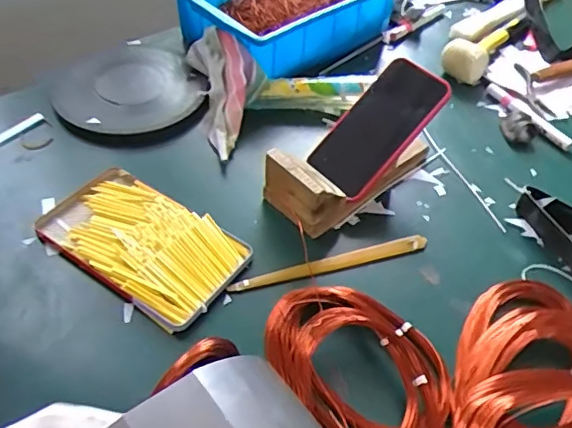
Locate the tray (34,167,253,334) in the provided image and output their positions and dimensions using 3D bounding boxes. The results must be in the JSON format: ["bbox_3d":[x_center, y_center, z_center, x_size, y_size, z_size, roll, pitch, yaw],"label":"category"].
[{"bbox_3d":[-0.143,0.027,0.556,0.191,0.019,0.113,28,52,20],"label":"tray"}]

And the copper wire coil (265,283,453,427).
[{"bbox_3d":[0.075,0.137,0.475,0.130,0.029,0.198,-23,54,-23],"label":"copper wire coil"}]

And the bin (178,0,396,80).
[{"bbox_3d":[0.007,-0.312,0.850,0.202,0.105,0.335,38,56,26],"label":"bin"}]

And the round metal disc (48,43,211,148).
[{"bbox_3d":[-0.197,-0.153,0.699,0.172,0.035,0.169,1,48,-2],"label":"round metal disc"}]

